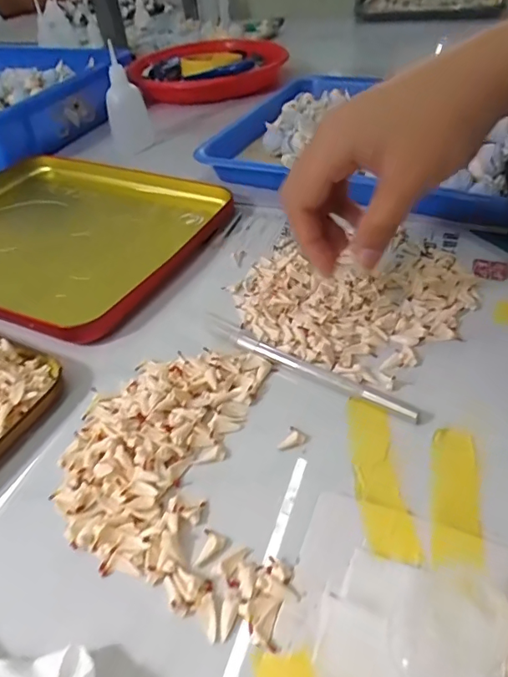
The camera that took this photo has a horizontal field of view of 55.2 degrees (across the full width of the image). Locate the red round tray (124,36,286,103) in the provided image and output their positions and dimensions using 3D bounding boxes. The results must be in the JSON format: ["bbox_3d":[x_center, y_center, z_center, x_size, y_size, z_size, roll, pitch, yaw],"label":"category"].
[{"bbox_3d":[-0.062,-0.387,0.687,0.205,0.032,0.224,-5,43,2],"label":"red round tray"}]

